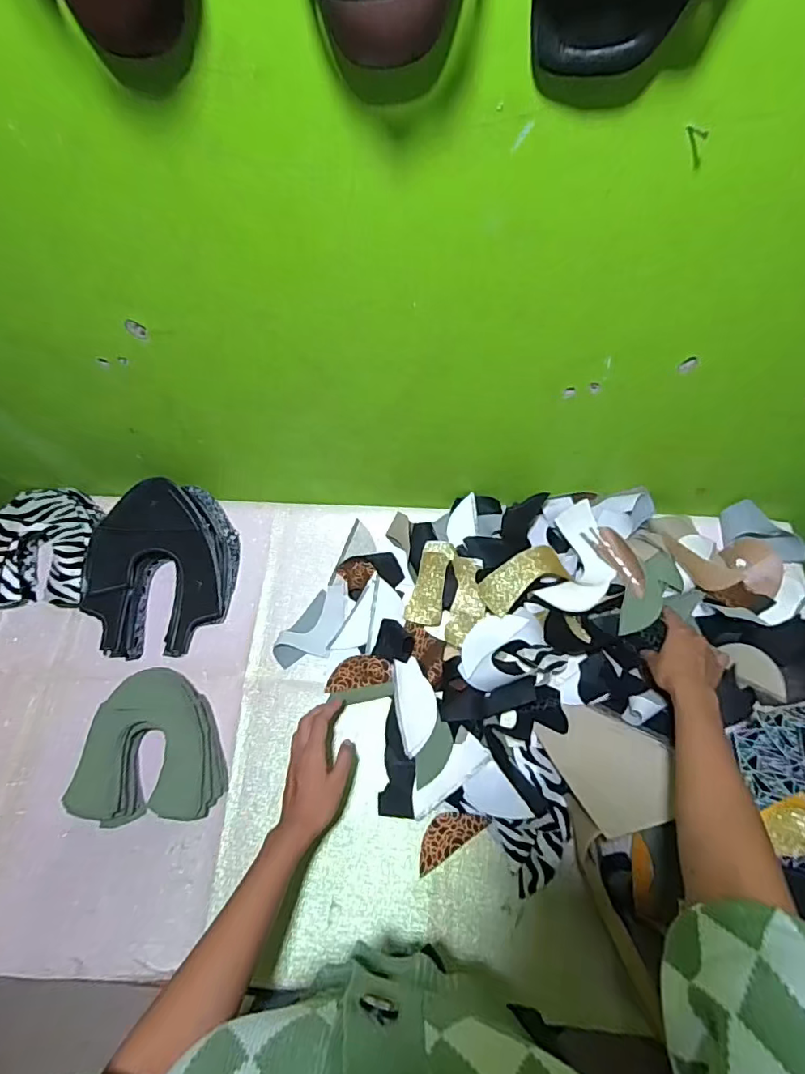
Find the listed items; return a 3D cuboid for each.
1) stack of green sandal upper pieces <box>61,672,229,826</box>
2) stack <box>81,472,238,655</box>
[{"bbox_3d":[-0.315,0.258,0.636,0.174,0.051,0.166,-5,63,-1],"label":"stack of green sandal upper pieces"},{"bbox_3d":[-0.346,0.037,0.723,0.195,0.100,0.241,2,63,2],"label":"stack"}]

